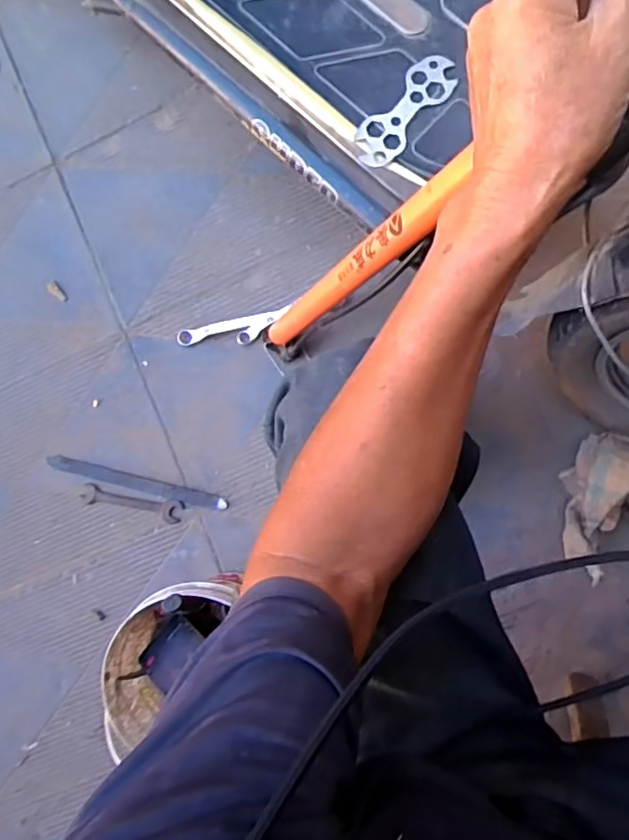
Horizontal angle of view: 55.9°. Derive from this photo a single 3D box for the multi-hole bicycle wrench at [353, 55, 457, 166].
[{"bbox_3d":[0.082,-0.282,0.543,0.043,0.006,0.117,41,91,2],"label":"multi-hole bicycle wrench"}]

